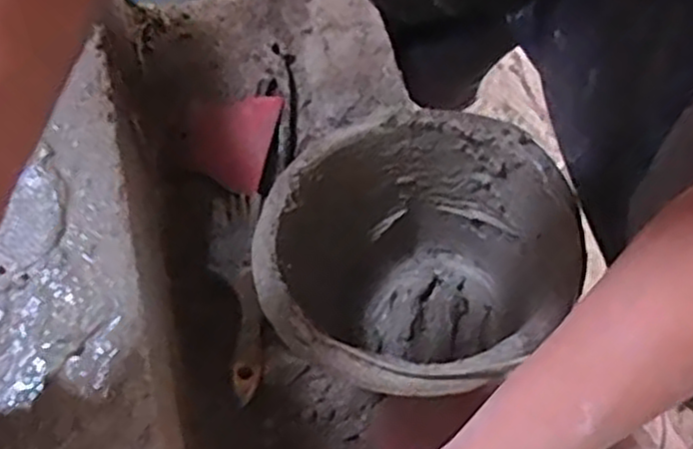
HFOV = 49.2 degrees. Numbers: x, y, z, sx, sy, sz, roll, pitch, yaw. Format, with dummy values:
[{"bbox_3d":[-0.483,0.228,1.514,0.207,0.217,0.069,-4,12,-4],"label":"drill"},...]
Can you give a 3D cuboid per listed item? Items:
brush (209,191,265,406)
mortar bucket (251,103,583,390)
[{"bbox_3d":[-0.107,0.061,0.725,0.050,0.019,0.209,-5,67,1],"label":"brush"},{"bbox_3d":[0.055,0.034,0.650,0.239,0.180,0.243,-1,67,3],"label":"mortar bucket"}]

